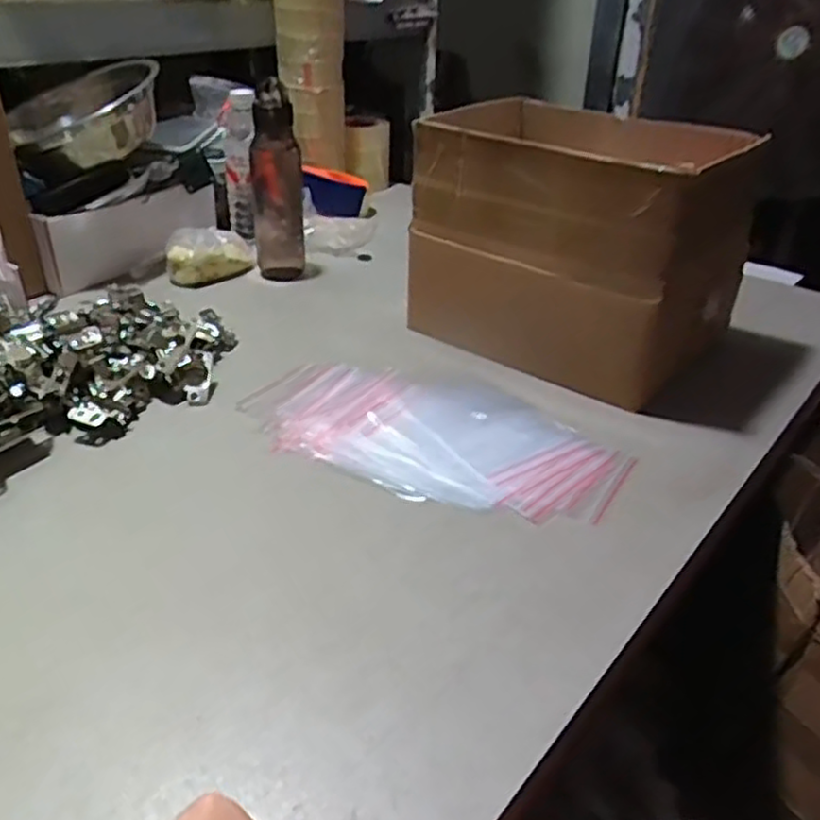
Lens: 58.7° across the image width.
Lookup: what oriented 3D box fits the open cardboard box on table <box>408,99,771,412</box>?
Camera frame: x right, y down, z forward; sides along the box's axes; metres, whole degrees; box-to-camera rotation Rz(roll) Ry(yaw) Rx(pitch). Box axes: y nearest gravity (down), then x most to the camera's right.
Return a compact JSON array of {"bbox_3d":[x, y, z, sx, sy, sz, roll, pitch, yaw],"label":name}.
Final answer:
[{"bbox_3d":[0.195,-0.199,0.827,0.352,0.275,0.227,23,38,30],"label":"open cardboard box on table"}]

